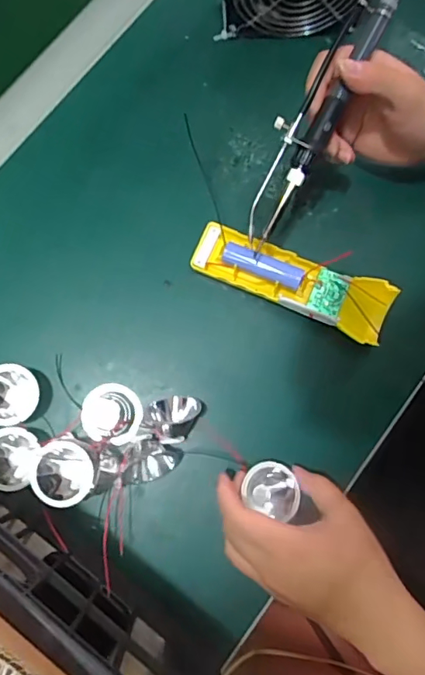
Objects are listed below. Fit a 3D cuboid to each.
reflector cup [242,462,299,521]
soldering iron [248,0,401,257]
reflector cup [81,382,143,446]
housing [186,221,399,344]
[{"bbox_3d":[0.044,0.113,0.374,0.041,0.029,0.036,20,80,3],"label":"reflector cup"},{"bbox_3d":[0.074,-0.162,0.347,0.034,0.021,0.202,30,100,5],"label":"soldering iron"},{"bbox_3d":[-0.081,0.059,0.392,0.049,0.024,0.044,15,80,2],"label":"reflector cup"},{"bbox_3d":[0.063,-0.046,0.404,0.160,0.023,0.047,23,80,3],"label":"housing"}]

